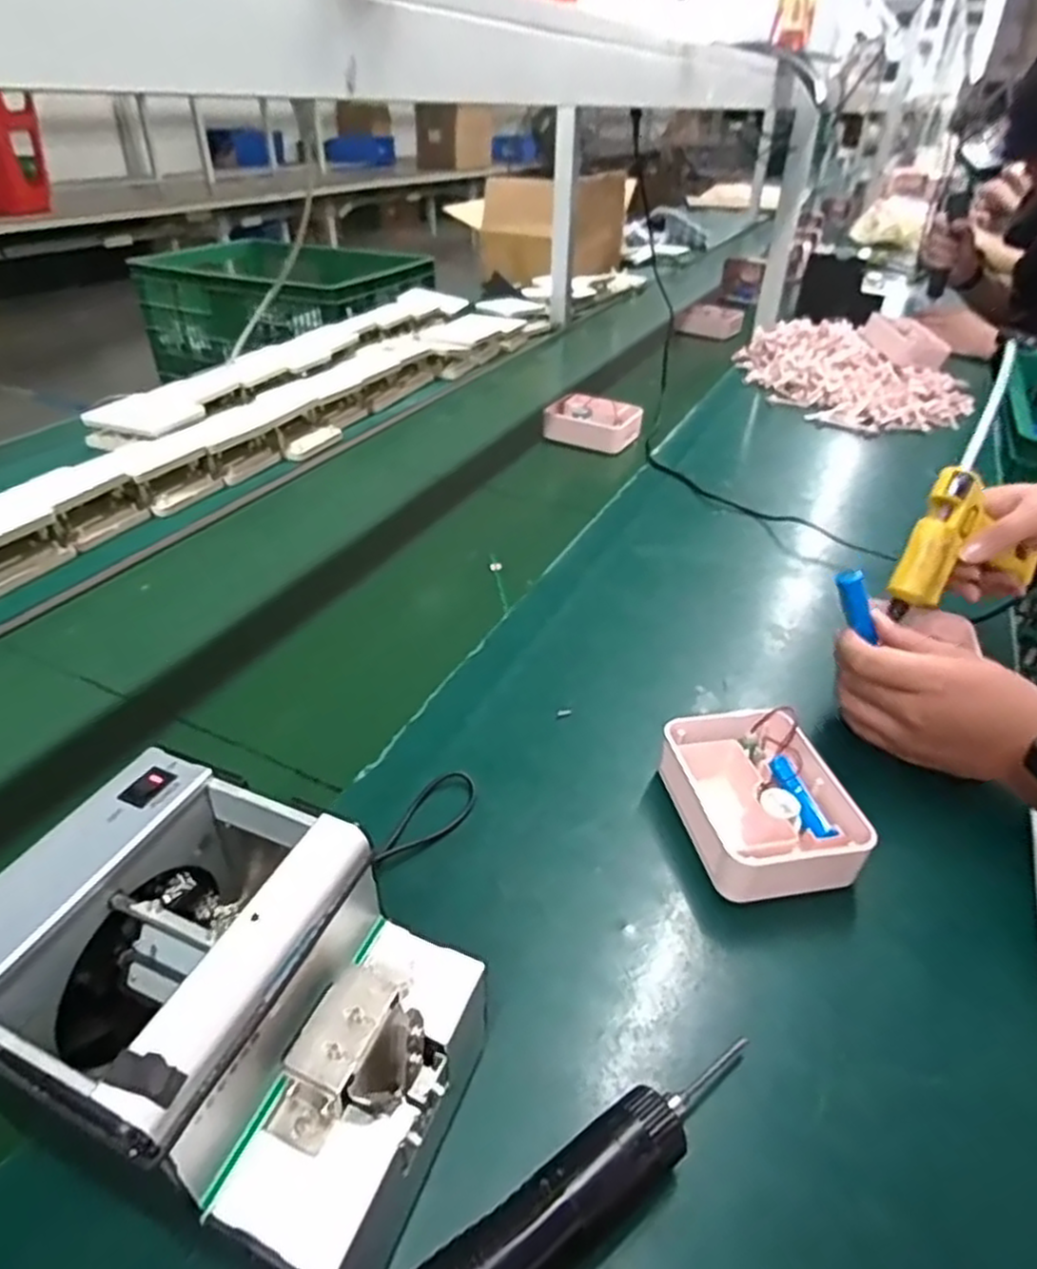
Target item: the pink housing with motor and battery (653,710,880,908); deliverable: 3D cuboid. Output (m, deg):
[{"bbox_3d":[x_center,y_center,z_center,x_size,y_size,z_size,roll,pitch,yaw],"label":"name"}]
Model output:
[{"bbox_3d":[0.158,0.111,0.486,0.107,0.041,0.138,-6,37,-9],"label":"pink housing with motor and battery"}]

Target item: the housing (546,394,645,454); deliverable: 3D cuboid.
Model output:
[{"bbox_3d":[0.109,-0.319,1.064,0.127,0.047,0.100,21,41,25],"label":"housing"}]

